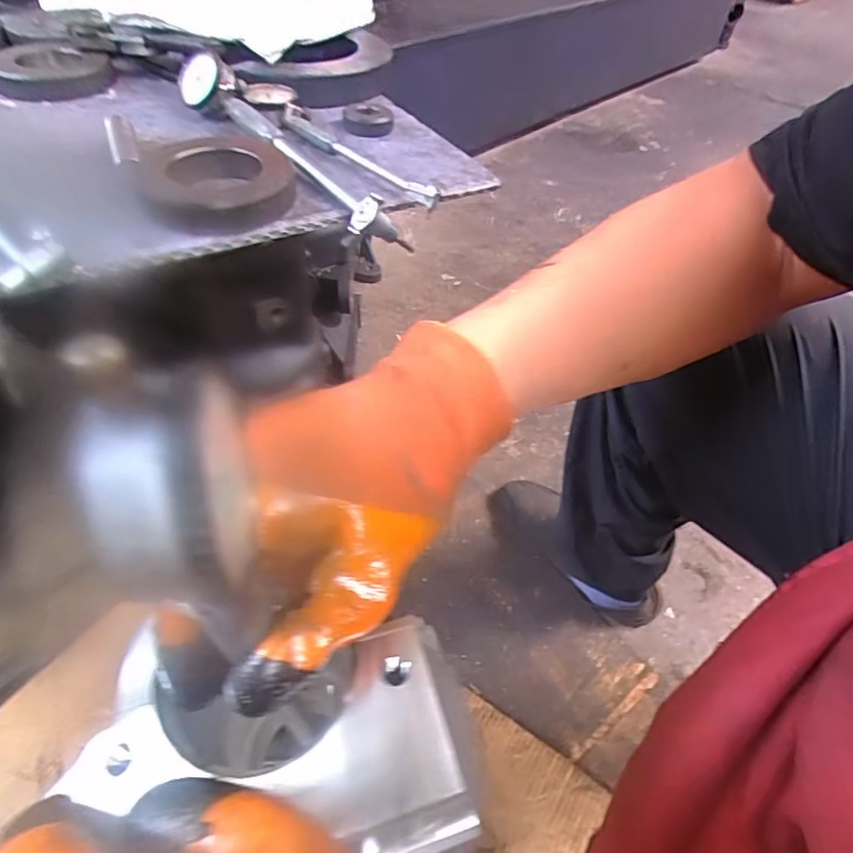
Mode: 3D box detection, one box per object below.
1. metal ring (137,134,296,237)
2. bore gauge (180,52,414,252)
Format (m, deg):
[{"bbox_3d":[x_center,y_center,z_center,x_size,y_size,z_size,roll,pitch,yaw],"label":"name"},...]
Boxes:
[{"bbox_3d":[-0.166,-0.198,0.437,0.113,0.031,0.108,-5,50,-10],"label":"metal ring"},{"bbox_3d":[-0.132,-0.254,0.487,0.050,0.054,0.327,-31,58,-28],"label":"bore gauge"}]

